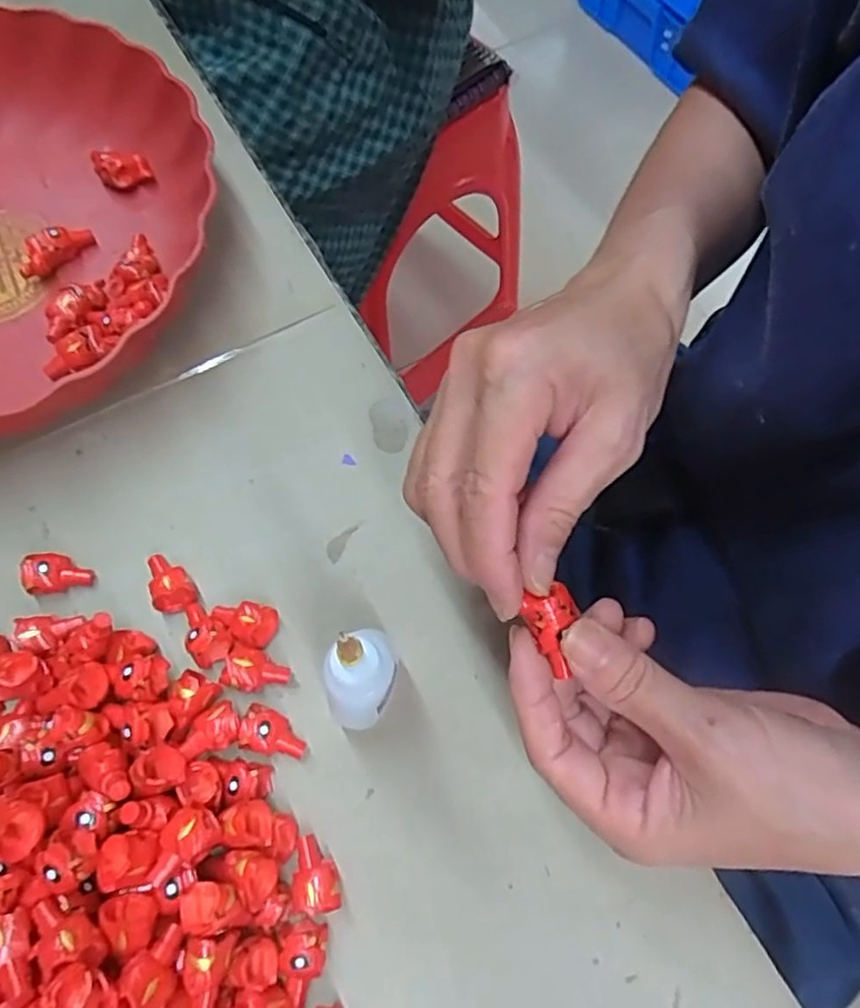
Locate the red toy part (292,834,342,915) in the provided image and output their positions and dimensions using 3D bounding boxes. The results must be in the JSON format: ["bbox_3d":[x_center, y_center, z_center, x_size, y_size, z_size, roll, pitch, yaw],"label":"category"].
[{"bbox_3d":[-0.041,0.132,0.242,0.016,0.012,0.025,-14,70,-6],"label":"red toy part"}]

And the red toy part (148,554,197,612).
[{"bbox_3d":[-0.108,0.031,0.281,0.016,0.014,0.026,-22,71,-9],"label":"red toy part"}]

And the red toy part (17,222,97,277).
[{"bbox_3d":[-0.186,-0.127,0.336,0.012,0.017,0.038,39,74,13],"label":"red toy part"}]

